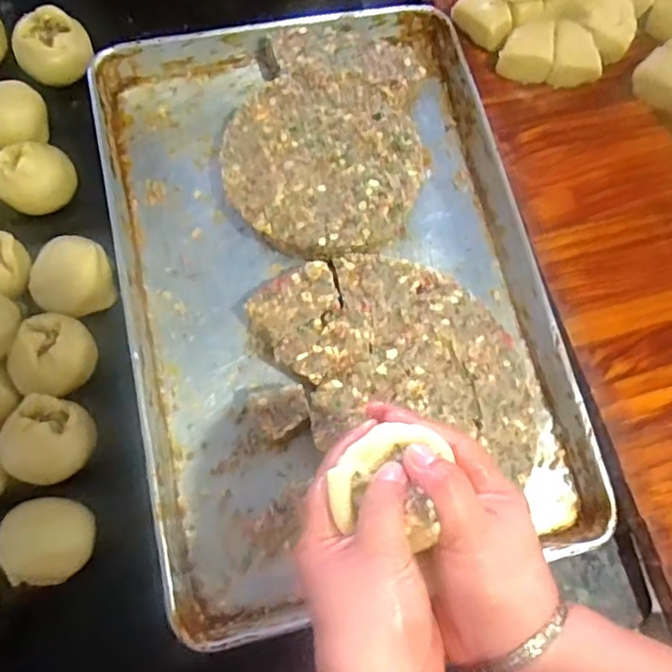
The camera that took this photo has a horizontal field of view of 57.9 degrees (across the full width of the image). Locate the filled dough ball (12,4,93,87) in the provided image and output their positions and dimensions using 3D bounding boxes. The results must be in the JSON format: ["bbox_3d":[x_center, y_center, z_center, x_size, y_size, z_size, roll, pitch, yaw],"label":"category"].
[{"bbox_3d":[-0.309,-0.313,0.672,0.076,0.058,0.073,1,72,-5],"label":"filled dough ball"}]

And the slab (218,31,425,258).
[{"bbox_3d":[0.000,-0.201,0.648,0.221,0.050,0.255,8,73,1],"label":"slab"}]

